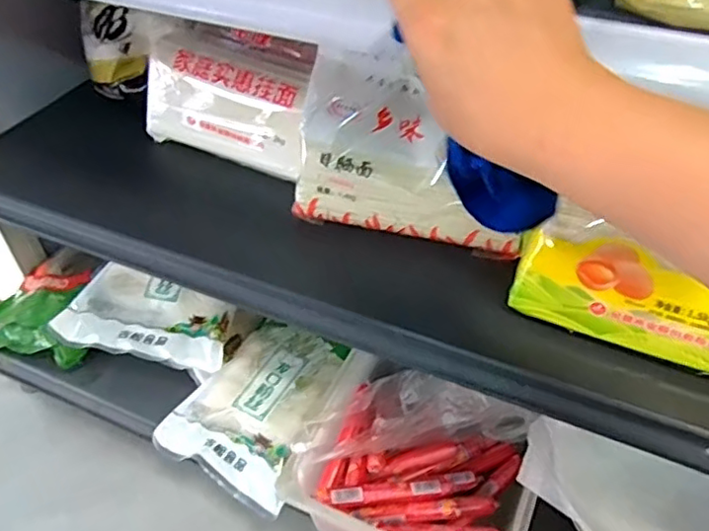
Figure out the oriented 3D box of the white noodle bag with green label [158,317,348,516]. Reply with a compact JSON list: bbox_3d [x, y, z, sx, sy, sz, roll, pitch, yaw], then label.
[{"bbox_3d":[-0.121,0.171,0.789,0.175,0.044,0.218,22,49,22],"label":"white noodle bag with green label"}]

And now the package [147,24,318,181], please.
[{"bbox_3d":[-0.150,-0.197,0.737,0.227,0.127,0.064,20,48,20],"label":"package"}]

